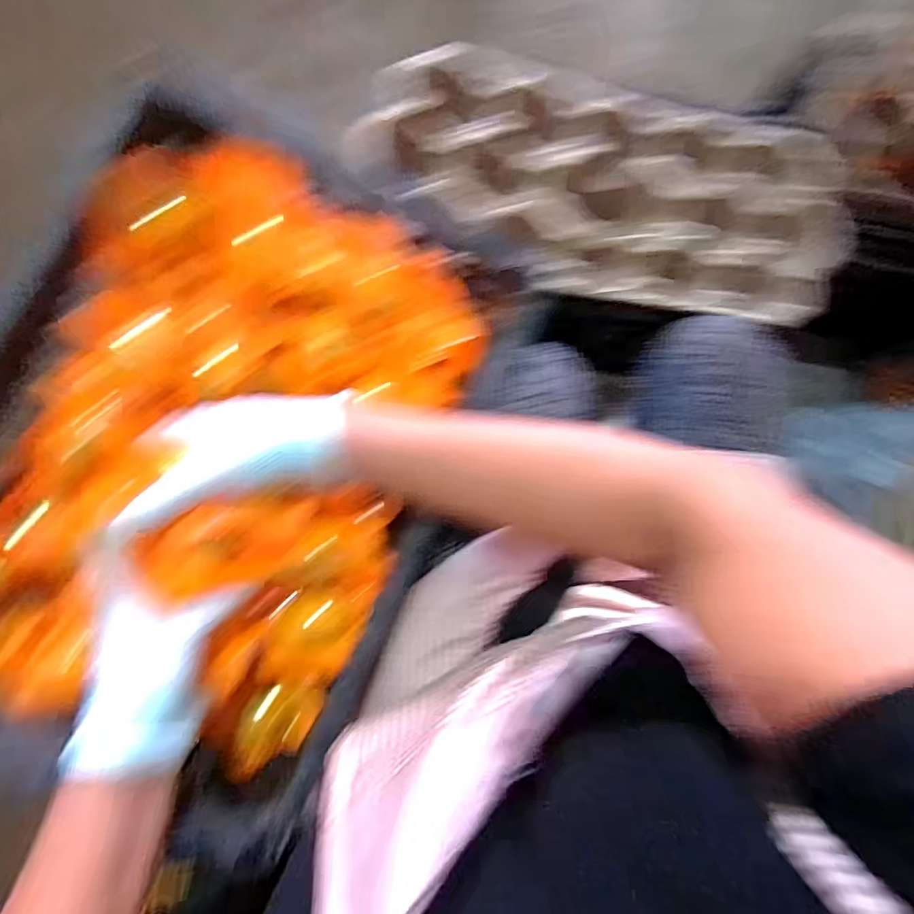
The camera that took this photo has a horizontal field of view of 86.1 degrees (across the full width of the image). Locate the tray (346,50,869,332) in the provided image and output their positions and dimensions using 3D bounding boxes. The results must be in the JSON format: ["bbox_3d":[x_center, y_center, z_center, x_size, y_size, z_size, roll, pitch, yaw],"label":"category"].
[{"bbox_3d":[0.169,-0.285,0.534,0.518,0.064,0.222,11,87,-7],"label":"tray"}]

